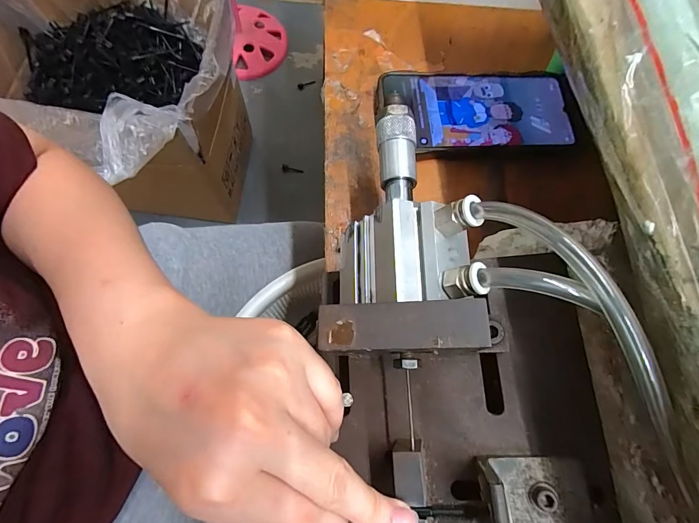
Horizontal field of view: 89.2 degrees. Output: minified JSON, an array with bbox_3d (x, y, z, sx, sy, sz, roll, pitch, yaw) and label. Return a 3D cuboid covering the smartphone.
[{"bbox_3d":[0.107,-0.126,0.294,0.161,0.011,0.074,-1,73,-6],"label":"smartphone"}]

